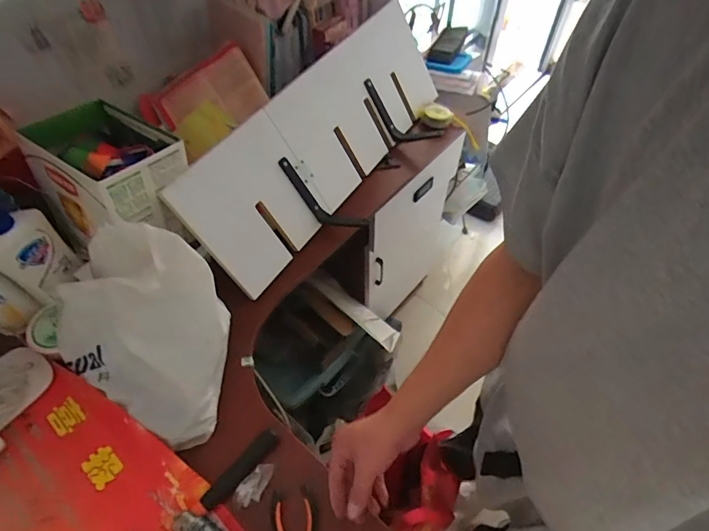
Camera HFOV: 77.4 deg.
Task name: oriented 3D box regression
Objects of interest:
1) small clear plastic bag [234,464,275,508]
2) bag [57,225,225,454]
[{"bbox_3d":[-0.139,0.301,0.610,0.034,0.013,0.062,20,59,14],"label":"small clear plastic bag"},{"bbox_3d":[-0.312,0.065,0.626,0.310,0.205,0.210,28,61,19],"label":"bag"}]

